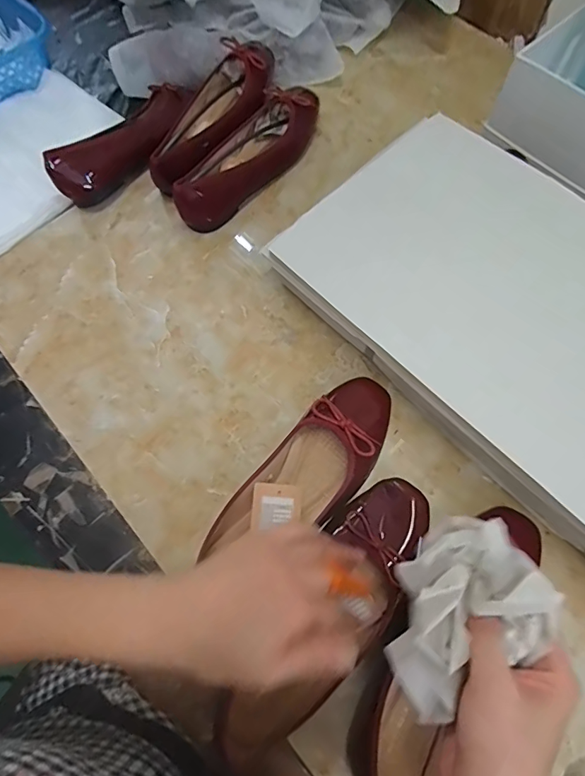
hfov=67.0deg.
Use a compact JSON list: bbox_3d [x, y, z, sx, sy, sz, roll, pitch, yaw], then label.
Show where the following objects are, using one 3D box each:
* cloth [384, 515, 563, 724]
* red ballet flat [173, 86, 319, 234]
[{"bbox_3d":[0.096,0.134,0.261,0.109,0.031,0.080,-42,72,3],"label":"cloth"},{"bbox_3d":[-0.047,-0.287,0.542,0.071,0.060,0.245,31,73,11],"label":"red ballet flat"}]

